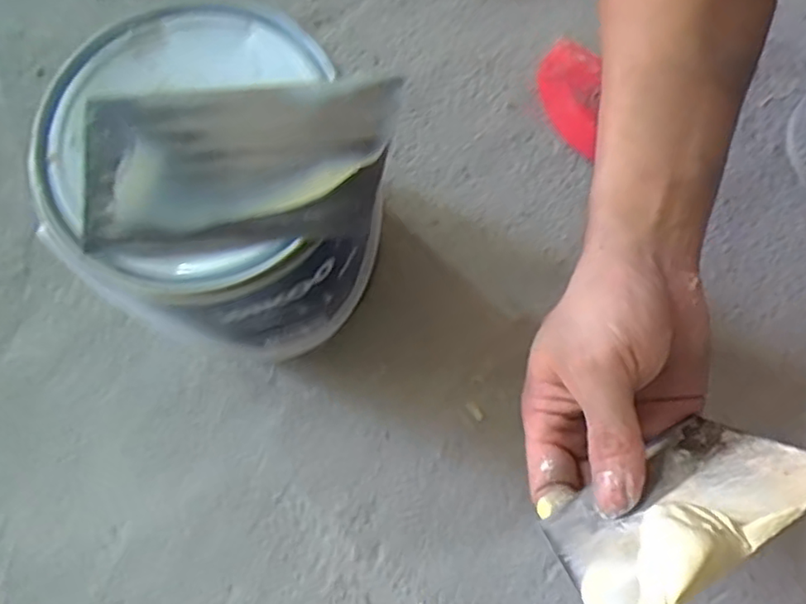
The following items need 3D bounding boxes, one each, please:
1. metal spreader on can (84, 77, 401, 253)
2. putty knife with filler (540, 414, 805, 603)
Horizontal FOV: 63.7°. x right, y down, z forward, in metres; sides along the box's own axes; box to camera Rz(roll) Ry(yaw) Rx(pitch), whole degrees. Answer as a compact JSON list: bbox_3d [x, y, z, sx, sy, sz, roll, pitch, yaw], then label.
[{"bbox_3d":[-0.072,-0.062,0.288,0.135,0.009,0.072,-5,76,0],"label":"metal spreader on can"},{"bbox_3d":[0.104,0.079,0.253,0.118,0.072,0.020,-27,103,-22],"label":"putty knife with filler"}]

